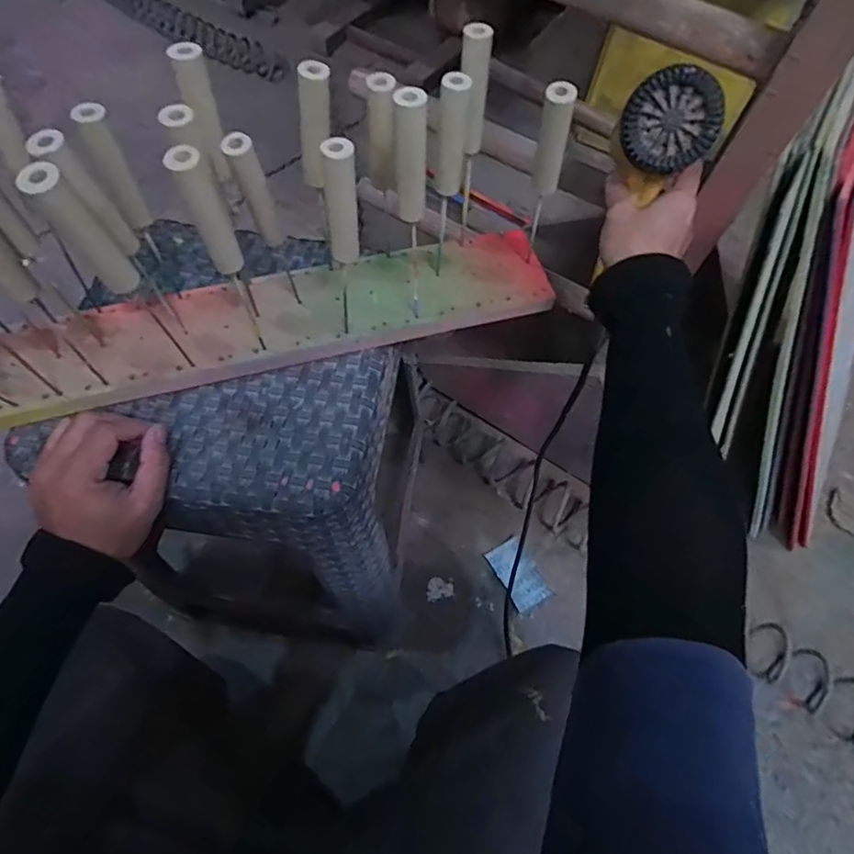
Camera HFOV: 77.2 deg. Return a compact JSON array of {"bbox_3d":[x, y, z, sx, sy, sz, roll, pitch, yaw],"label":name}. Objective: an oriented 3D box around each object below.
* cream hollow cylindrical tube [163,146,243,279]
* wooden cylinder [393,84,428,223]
[{"bbox_3d":[-0.130,-0.126,0.316,0.018,0.081,0.016,-19,66,-12],"label":"cream hollow cylindrical tube"},{"bbox_3d":[-0.011,-0.170,0.339,0.018,0.080,0.020,0,63,-3],"label":"wooden cylinder"}]

